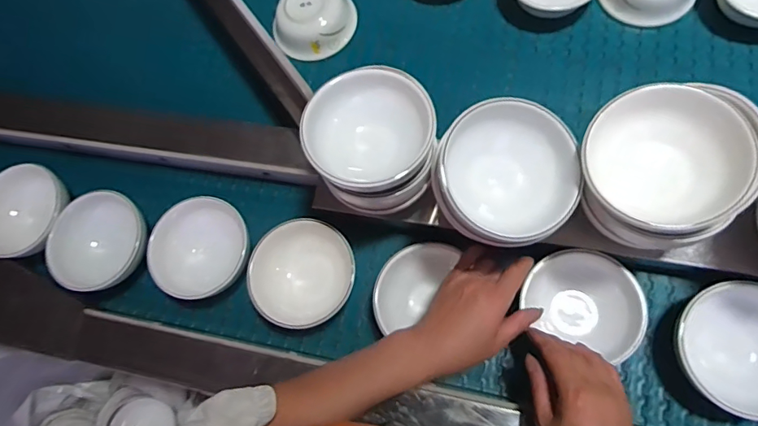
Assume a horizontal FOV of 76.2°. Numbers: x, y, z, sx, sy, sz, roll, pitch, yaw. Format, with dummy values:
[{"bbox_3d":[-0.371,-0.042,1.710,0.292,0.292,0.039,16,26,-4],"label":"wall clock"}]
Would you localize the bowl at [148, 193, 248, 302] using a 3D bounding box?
[{"bbox_3d":[-0.212,0.041,0.567,0.098,0.045,0.114,9,77,2],"label":"bowl"}]

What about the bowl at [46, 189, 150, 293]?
[{"bbox_3d":[-0.333,0.033,0.577,0.119,0.045,0.115,0,77,0],"label":"bowl"}]

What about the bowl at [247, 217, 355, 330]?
[{"bbox_3d":[-0.084,0.068,0.539,0.109,0.067,0.114,0,77,0],"label":"bowl"}]

